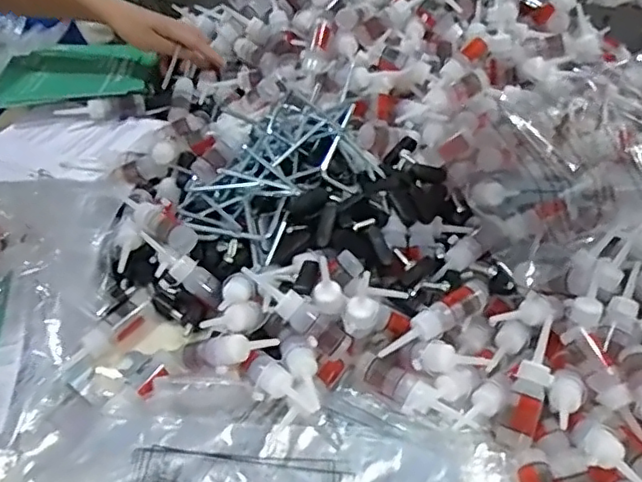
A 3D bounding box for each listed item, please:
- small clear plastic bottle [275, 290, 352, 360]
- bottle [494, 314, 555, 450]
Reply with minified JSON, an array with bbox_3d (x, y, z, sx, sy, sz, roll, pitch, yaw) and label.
[{"bbox_3d":[-0.007,0.072,0.502,0.068,0.019,0.025,39,57,-2],"label":"small clear plastic bottle"},{"bbox_3d":[0.170,0.115,0.478,0.028,0.019,0.107,20,79,15],"label":"bottle"}]

